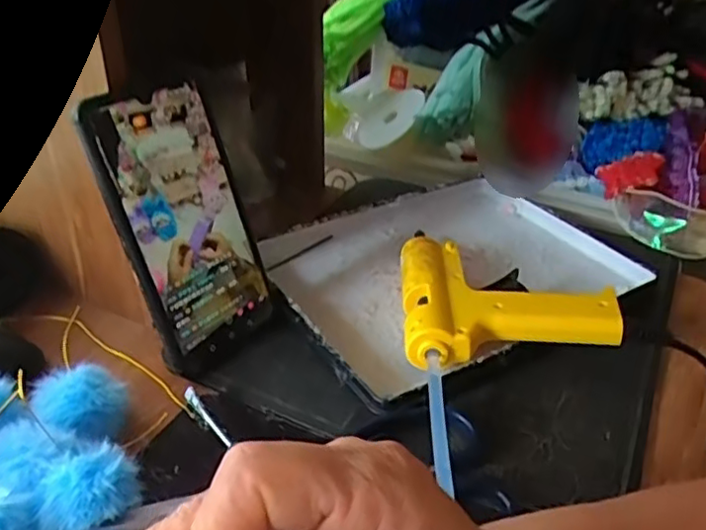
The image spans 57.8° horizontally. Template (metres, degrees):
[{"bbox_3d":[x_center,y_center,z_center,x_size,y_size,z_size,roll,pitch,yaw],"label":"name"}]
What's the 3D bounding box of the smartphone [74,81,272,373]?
[{"bbox_3d":[-0.094,-0.022,0.361,0.007,0.152,0.078,4,27,41],"label":"smartphone"}]

